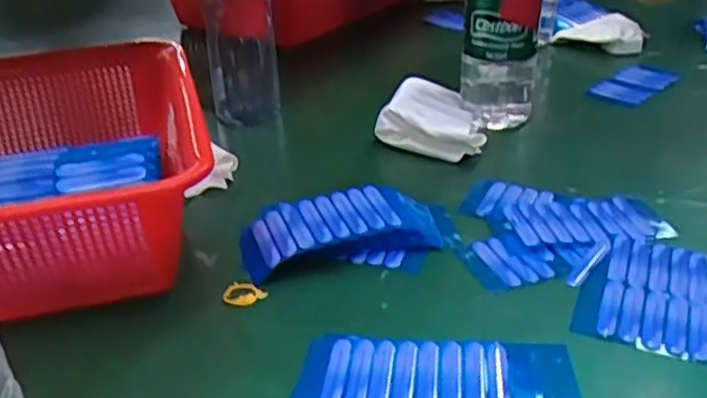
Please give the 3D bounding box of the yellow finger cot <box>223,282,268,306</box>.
[{"bbox_3d":[-0.065,0.058,0.432,0.023,0.006,0.017,10,32,20],"label":"yellow finger cot"}]

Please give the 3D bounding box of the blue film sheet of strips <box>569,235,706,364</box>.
[{"bbox_3d":[0.195,0.057,0.412,0.116,0.004,0.107,11,32,22],"label":"blue film sheet of strips"}]

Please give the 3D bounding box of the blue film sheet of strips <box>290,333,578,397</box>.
[{"bbox_3d":[0.041,0.093,0.360,0.137,0.008,0.070,2,30,7],"label":"blue film sheet of strips"}]

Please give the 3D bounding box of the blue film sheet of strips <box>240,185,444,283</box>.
[{"bbox_3d":[-0.008,0.019,0.471,0.130,0.026,0.055,-9,30,-12],"label":"blue film sheet of strips"}]

